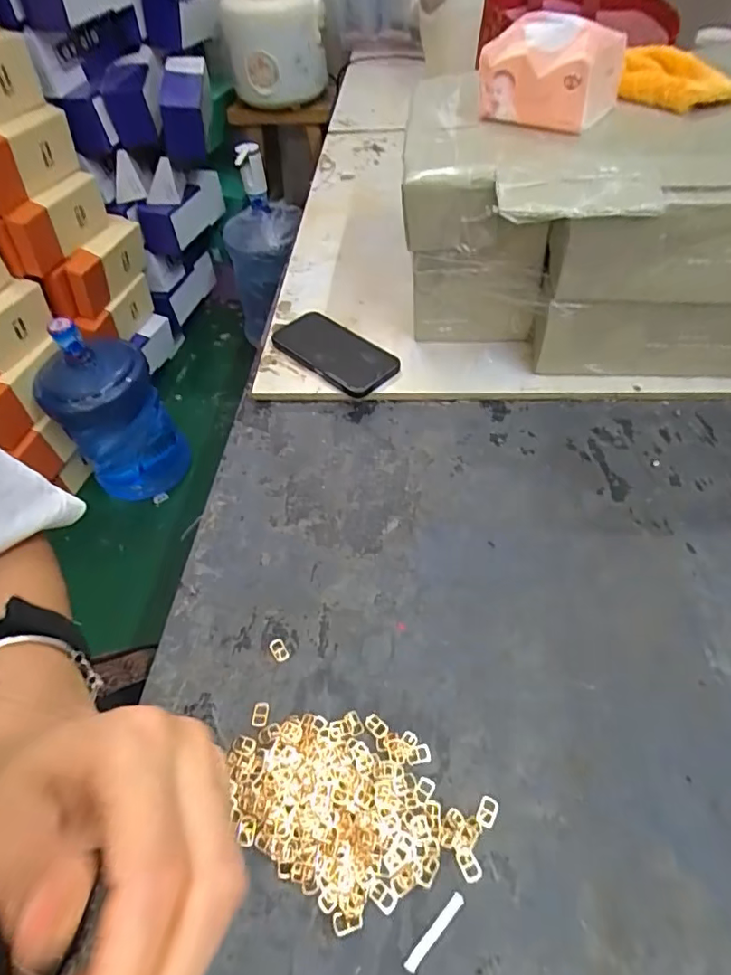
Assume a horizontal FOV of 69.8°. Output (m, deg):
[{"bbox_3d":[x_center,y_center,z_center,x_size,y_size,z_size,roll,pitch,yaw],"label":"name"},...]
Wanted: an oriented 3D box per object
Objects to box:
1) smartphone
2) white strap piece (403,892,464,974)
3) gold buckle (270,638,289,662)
[{"bbox_3d":[-0.042,-0.174,0.658,0.080,0.015,0.177,-37,55,-21],"label":"smartphone"},{"bbox_3d":[0.043,0.278,0.328,0.007,0.004,0.050,37,64,29],"label":"white strap piece"},{"bbox_3d":[-0.073,0.137,0.443,0.013,0.004,0.020,-29,55,-16],"label":"gold buckle"}]

